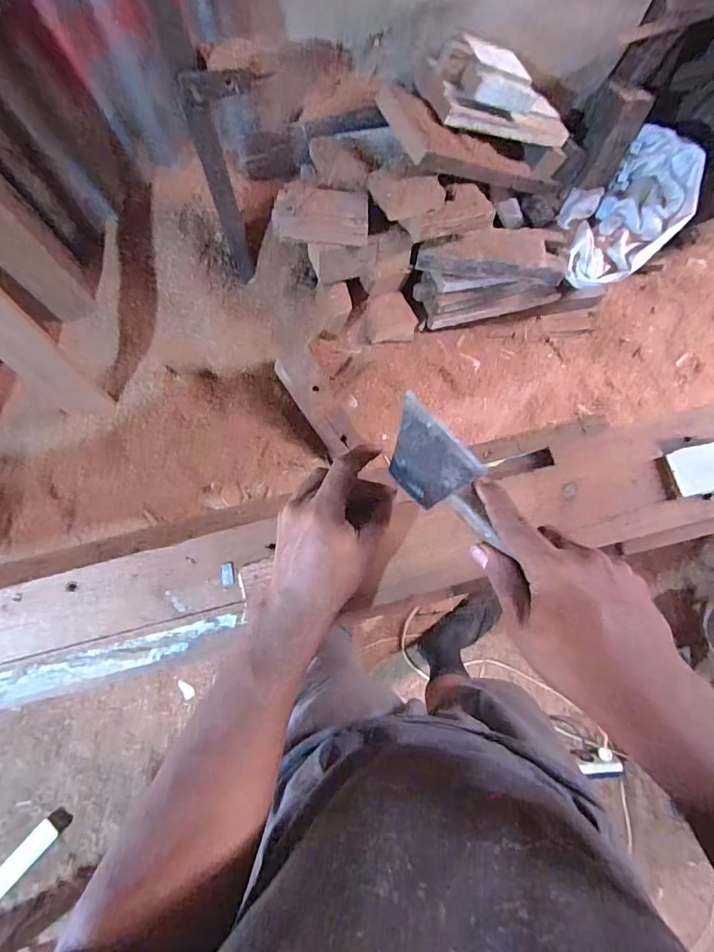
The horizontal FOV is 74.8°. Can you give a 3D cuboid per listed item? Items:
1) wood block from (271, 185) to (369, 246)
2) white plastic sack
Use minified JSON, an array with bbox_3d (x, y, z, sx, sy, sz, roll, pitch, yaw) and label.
[{"bbox_3d":[-0.077,-0.538,0.958,0.199,0.038,0.106,5,112,3],"label":"wood block"},{"bbox_3d":[0.661,-0.653,1.160,0.343,0.150,0.256,-41,86,-7],"label":"white plastic sack"}]

